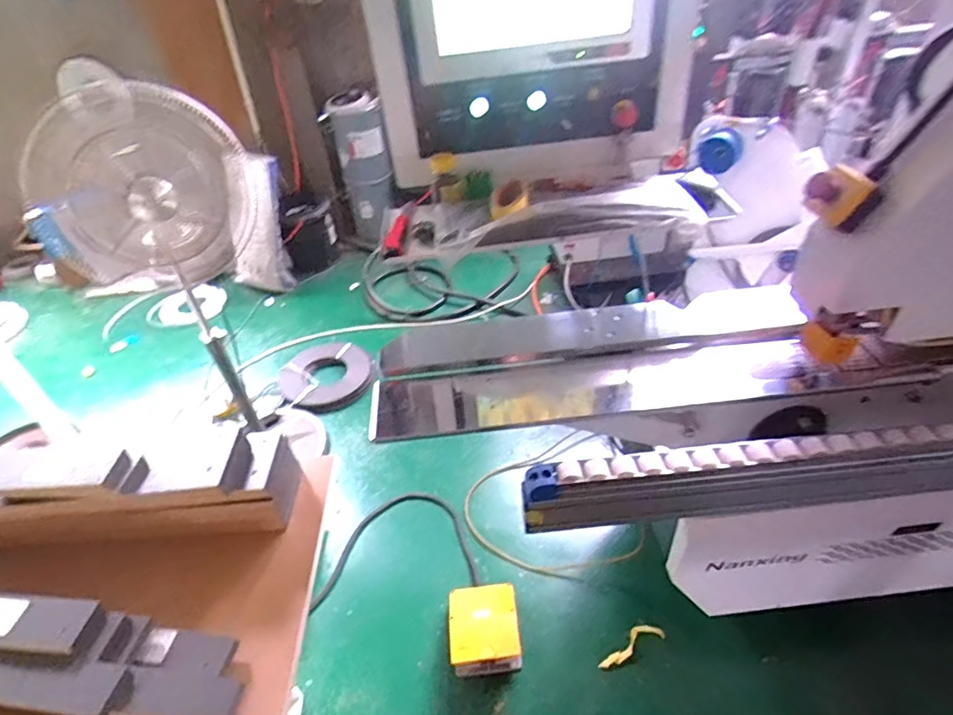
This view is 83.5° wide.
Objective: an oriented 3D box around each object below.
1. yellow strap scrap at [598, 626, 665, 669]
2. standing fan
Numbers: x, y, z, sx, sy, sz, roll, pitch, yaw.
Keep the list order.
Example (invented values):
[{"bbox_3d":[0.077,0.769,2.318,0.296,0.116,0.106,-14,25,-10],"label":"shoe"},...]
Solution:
[{"bbox_3d":[0.414,0.775,1.445,0.195,0.020,0.056,-18,42,-17],"label":"yellow strap scrap"},{"bbox_3d":[-0.798,-0.108,1.613,0.310,1.242,0.438,17,46,24],"label":"standing fan"}]

